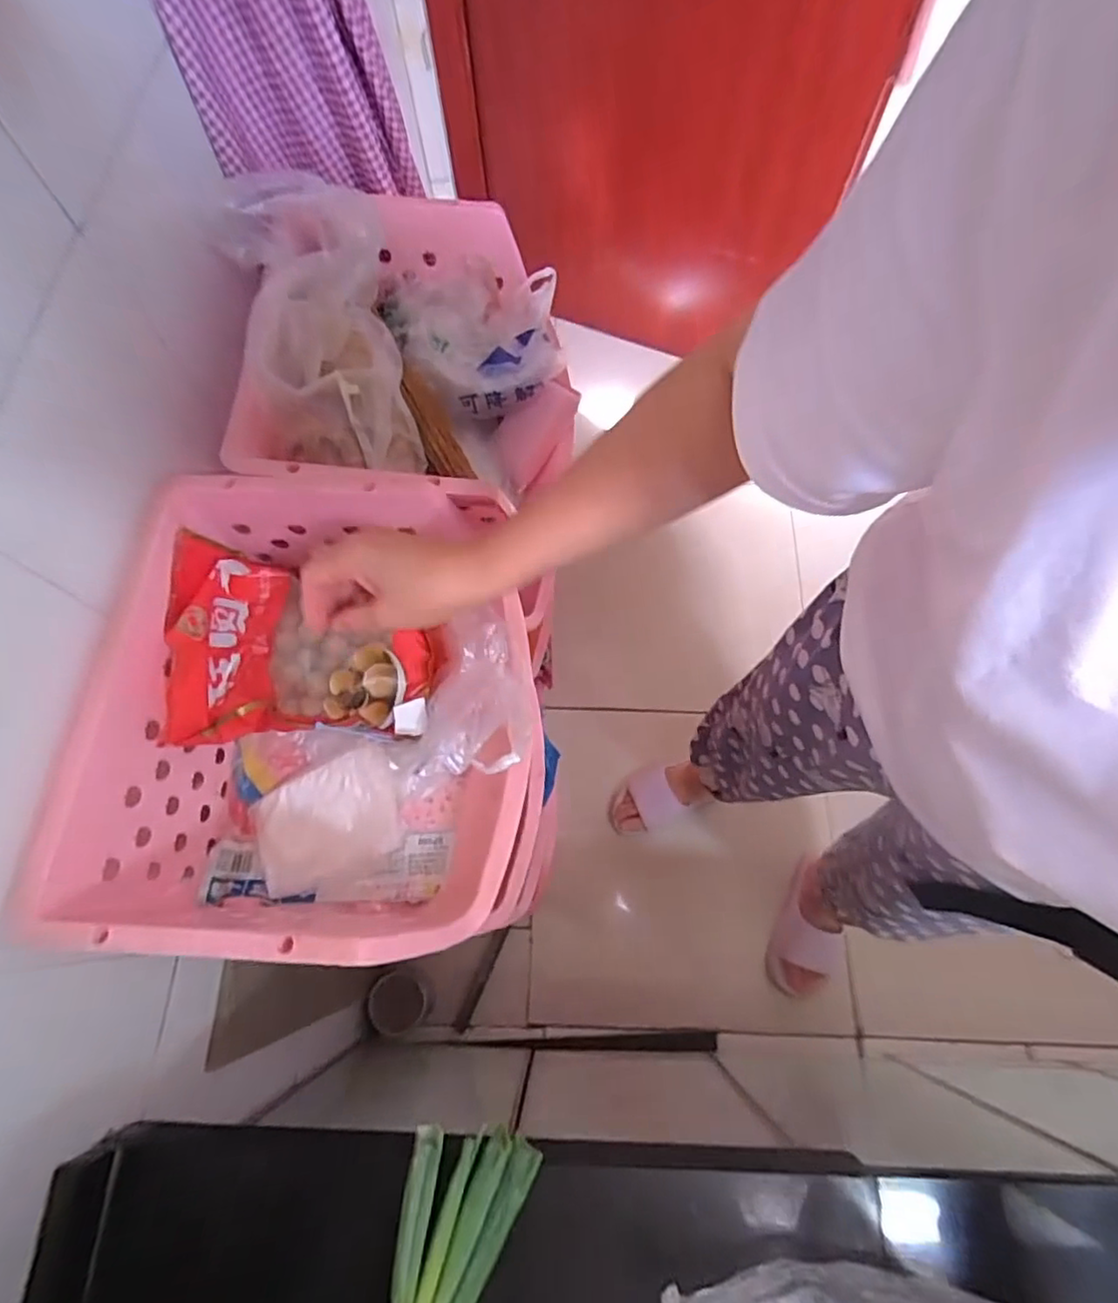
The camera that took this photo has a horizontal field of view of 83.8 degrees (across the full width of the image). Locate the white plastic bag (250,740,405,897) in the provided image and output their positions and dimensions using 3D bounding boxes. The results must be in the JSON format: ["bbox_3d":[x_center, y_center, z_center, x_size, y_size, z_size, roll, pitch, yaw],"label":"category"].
[{"bbox_3d":[-0.217,0.154,0.588,0.147,0.034,0.111,-18,70,-5],"label":"white plastic bag"}]

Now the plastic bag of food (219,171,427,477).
[{"bbox_3d":[-0.228,-0.312,0.589,0.139,0.110,0.288,-11,85,-3],"label":"plastic bag of food"}]

